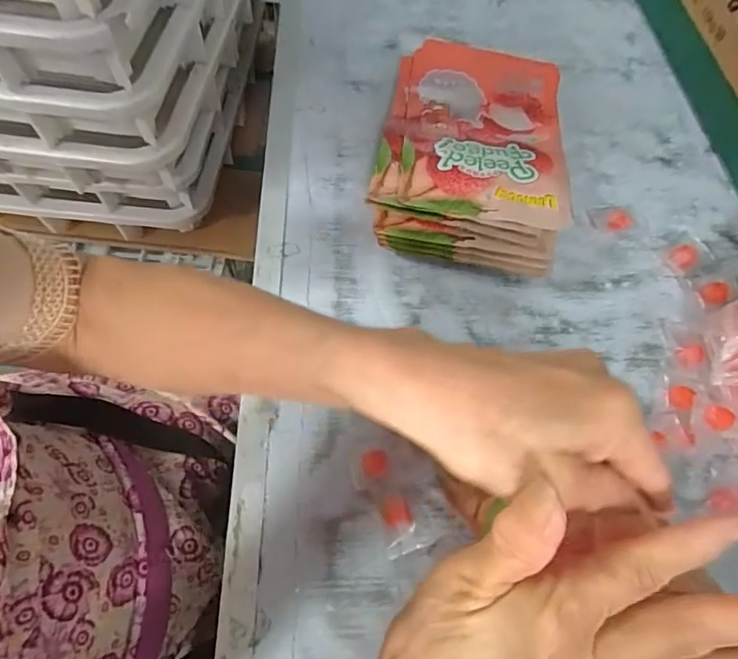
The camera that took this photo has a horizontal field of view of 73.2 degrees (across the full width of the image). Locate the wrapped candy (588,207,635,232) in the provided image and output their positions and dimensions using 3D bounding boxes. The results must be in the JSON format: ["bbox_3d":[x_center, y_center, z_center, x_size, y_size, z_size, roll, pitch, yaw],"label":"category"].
[{"bbox_3d":[0.245,-0.113,0.498,0.041,0.009,0.031,-8,65,-6],"label":"wrapped candy"}]

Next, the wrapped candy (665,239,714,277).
[{"bbox_3d":[0.310,-0.072,0.482,0.045,0.009,0.032,-32,70,-16],"label":"wrapped candy"}]

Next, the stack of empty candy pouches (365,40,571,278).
[{"bbox_3d":[0.103,-0.187,0.503,0.178,0.050,0.295,9,65,2],"label":"stack of empty candy pouches"}]

